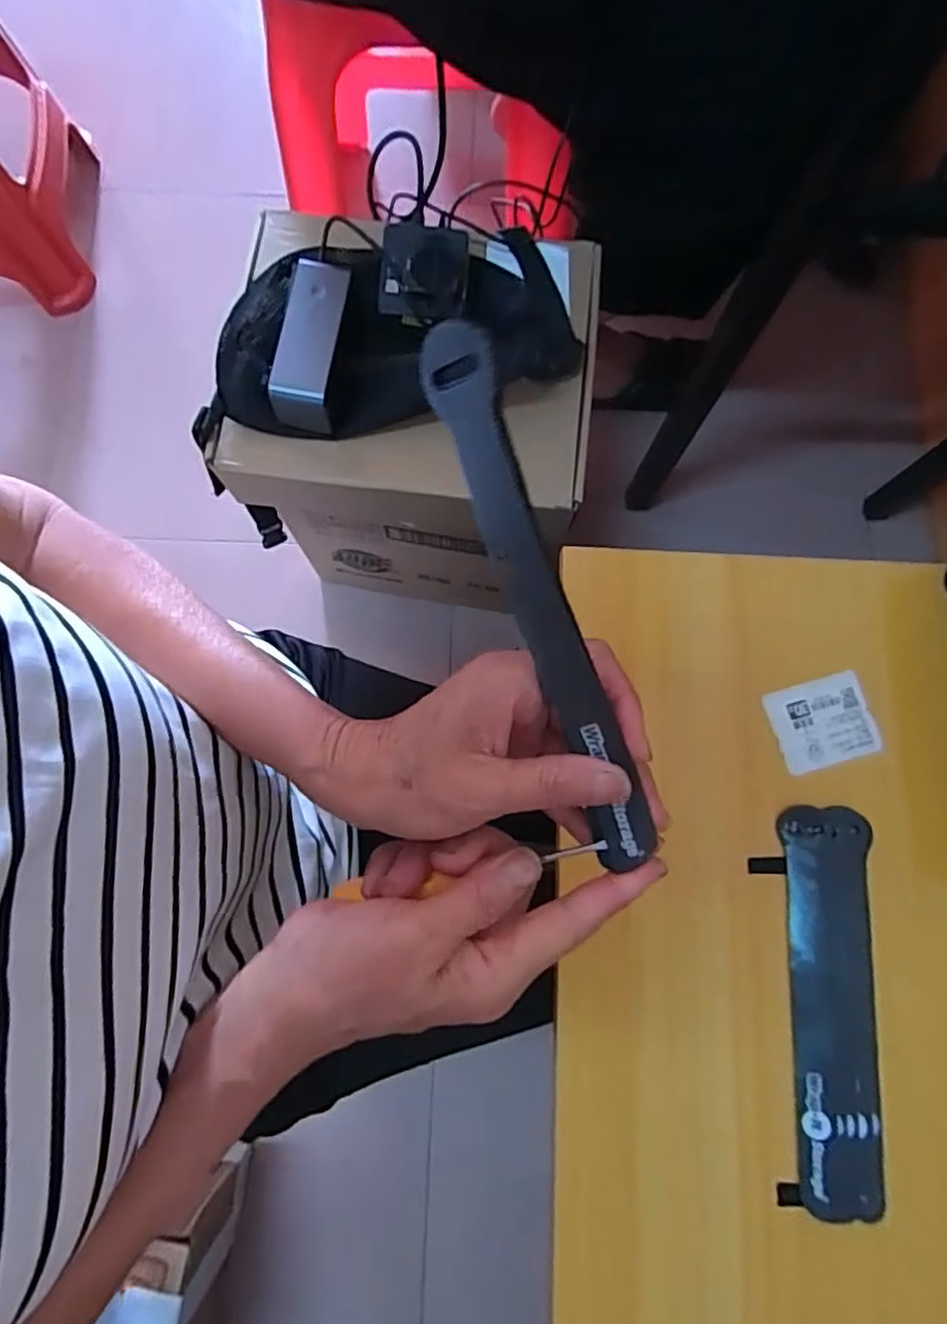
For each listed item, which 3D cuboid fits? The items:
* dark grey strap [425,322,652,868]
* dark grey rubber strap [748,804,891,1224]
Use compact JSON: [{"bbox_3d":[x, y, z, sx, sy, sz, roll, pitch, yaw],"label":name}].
[{"bbox_3d":[0.026,-0.009,0.215,0.019,0.024,0.190,-25,112,-6],"label":"dark grey strap"},{"bbox_3d":[0.188,0.182,0.348,0.060,0.010,0.199,4,78,1],"label":"dark grey rubber strap"}]

